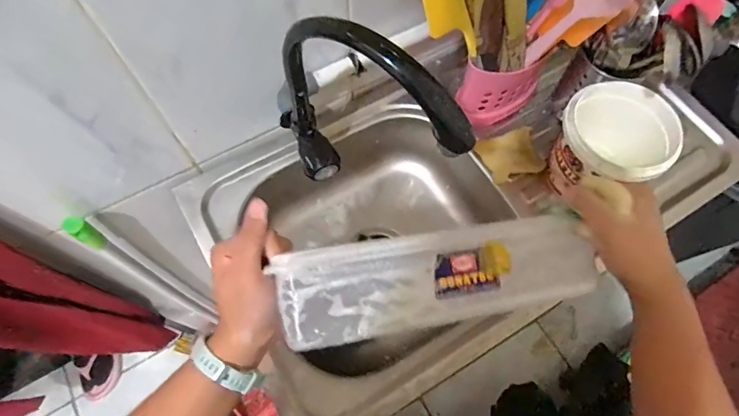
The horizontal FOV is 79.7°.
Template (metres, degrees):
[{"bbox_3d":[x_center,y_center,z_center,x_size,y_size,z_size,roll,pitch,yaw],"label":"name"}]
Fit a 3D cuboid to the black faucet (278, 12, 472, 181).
[{"bbox_3d":[-0.016,-0.076,0.418,0.208,0.208,0.056,38,71,14],"label":"black faucet"}]

